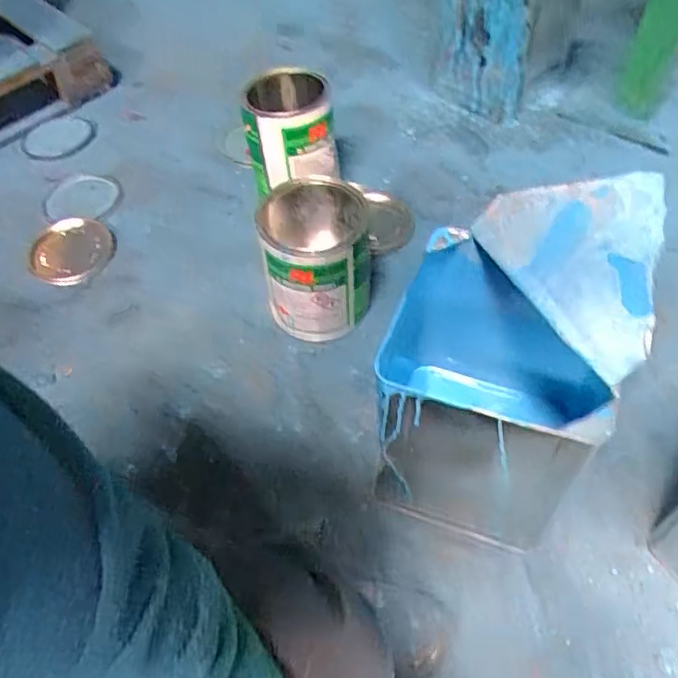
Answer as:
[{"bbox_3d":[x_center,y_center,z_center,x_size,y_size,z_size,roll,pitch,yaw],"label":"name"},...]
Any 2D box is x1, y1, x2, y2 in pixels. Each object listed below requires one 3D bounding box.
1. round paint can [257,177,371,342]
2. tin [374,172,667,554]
[{"bbox_3d":[-0.034,-0.123,1.014,0.158,0.206,0.174,-5,53,1],"label":"round paint can"},{"bbox_3d":[0.184,0.037,0.765,0.269,0.411,0.263,7,54,10],"label":"tin"}]

